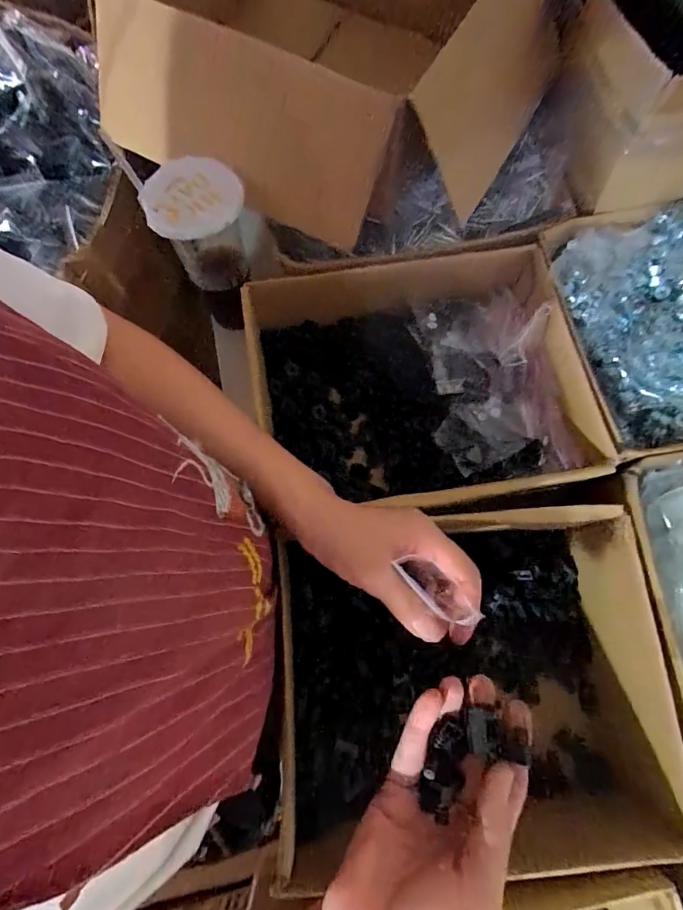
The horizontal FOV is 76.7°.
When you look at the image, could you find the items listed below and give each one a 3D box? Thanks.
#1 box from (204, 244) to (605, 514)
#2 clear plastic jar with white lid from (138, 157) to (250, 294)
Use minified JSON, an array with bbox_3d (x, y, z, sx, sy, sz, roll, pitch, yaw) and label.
[{"bbox_3d":[0.079,-0.064,0.465,0.319,0.115,0.253,-10,73,-3],"label":"box"},{"bbox_3d":[-0.136,-0.222,0.434,0.090,0.093,0.081,-30,75,-8],"label":"clear plastic jar with white lid"}]

